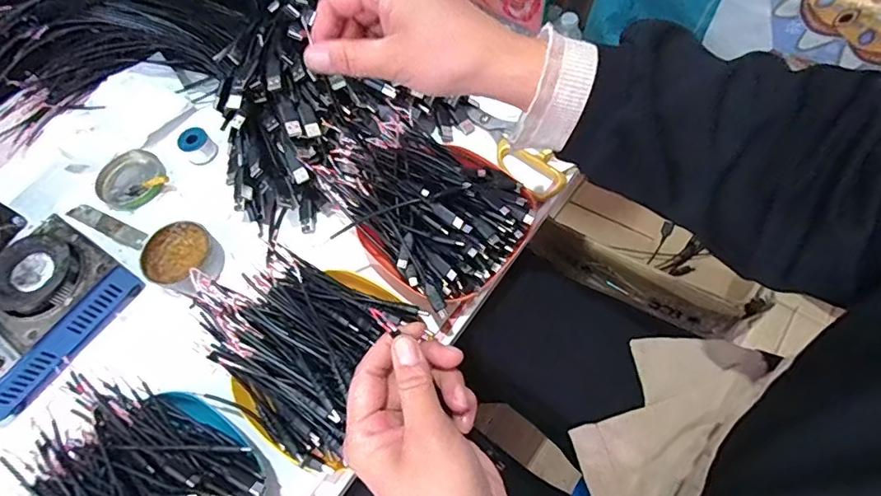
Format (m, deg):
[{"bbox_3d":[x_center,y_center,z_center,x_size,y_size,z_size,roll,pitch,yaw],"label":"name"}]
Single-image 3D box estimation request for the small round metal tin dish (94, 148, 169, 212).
[{"bbox_3d":[-0.318,-0.071,0.520,0.065,0.018,0.066,-1,65,3],"label":"small round metal tin dish"}]

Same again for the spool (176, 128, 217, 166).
[{"bbox_3d":[-0.249,-0.105,0.522,0.030,0.026,0.025,-39,68,-14],"label":"spool"}]

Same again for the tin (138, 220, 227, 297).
[{"bbox_3d":[-0.236,0.009,0.469,0.070,0.026,0.060,25,69,15],"label":"tin"}]

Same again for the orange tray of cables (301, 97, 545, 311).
[{"bbox_3d":[-0.018,-0.041,0.445,0.186,0.073,0.137,35,72,18],"label":"orange tray of cables"}]

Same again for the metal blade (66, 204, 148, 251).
[{"bbox_3d":[-0.330,-0.023,0.504,0.095,0.004,0.018,23,68,14],"label":"metal blade"}]

